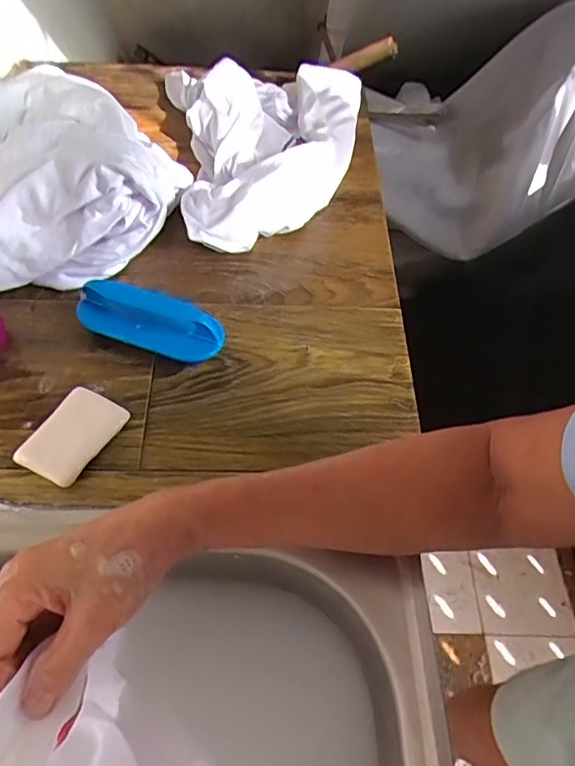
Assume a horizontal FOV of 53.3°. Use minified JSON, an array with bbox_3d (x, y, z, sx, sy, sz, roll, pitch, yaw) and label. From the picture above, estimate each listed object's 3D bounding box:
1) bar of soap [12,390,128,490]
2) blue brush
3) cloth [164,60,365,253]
[{"bbox_3d":[-0.161,0.040,0.436,0.052,0.014,0.076,25,56,15],"label":"bar of soap"},{"bbox_3d":[-0.117,-0.048,0.482,0.130,0.053,0.040,12,53,6],"label":"blue brush"},{"bbox_3d":[-0.005,-0.283,0.654,0.241,0.078,0.341,-7,54,-8],"label":"cloth"}]

